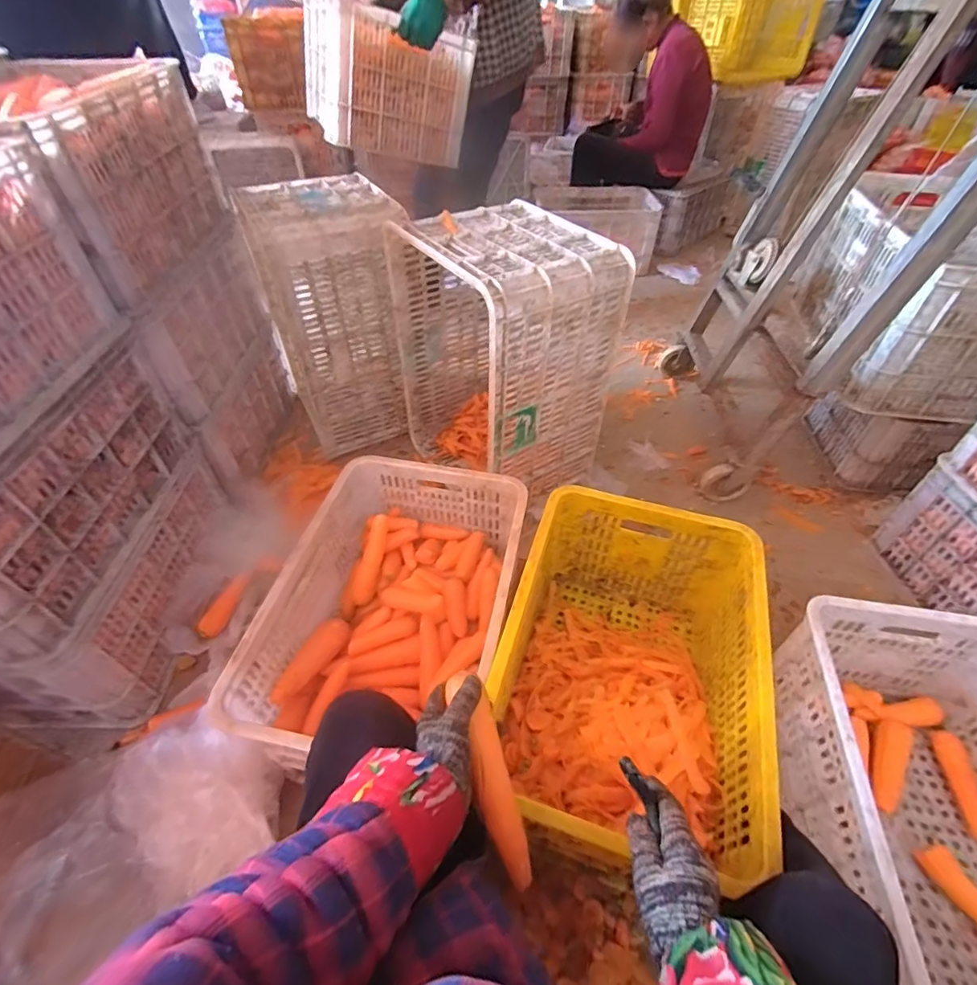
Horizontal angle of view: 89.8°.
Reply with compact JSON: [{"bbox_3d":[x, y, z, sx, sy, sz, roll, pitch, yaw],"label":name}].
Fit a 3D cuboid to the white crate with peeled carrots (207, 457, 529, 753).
[{"bbox_3d":[-0.153,0.211,0.867,0.359,0.232,0.510,10,48,9],"label":"white crate with peeled carrots"}]

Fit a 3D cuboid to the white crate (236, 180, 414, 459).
[{"bbox_3d":[-0.379,-0.449,1.291,0.306,0.554,0.327,-18,50,-17],"label":"white crate"}]

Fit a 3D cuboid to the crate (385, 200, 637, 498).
[{"bbox_3d":[0.023,-0.287,1.162,0.333,0.602,0.418,-24,52,-21],"label":"crate"}]

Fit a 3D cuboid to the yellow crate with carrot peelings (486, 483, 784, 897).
[{"bbox_3d":[0.214,0.300,0.821,0.363,0.297,0.516,14,49,12],"label":"yellow crate with carrot peelings"}]

